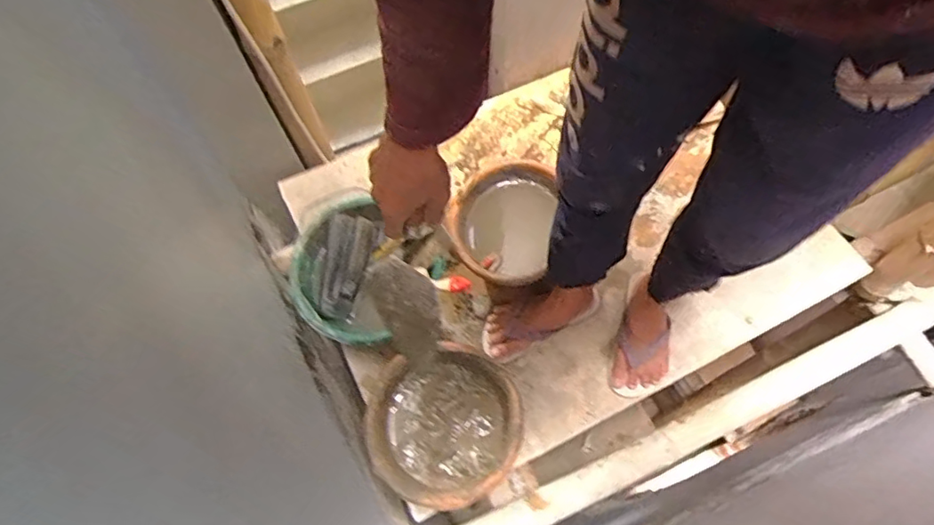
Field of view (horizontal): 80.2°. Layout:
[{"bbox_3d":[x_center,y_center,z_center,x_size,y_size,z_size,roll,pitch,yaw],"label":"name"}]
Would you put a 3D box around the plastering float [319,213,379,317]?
[{"bbox_3d":[-0.233,0.005,1.030,0.092,0.046,0.198,12,67,5],"label":"plastering float"}]

